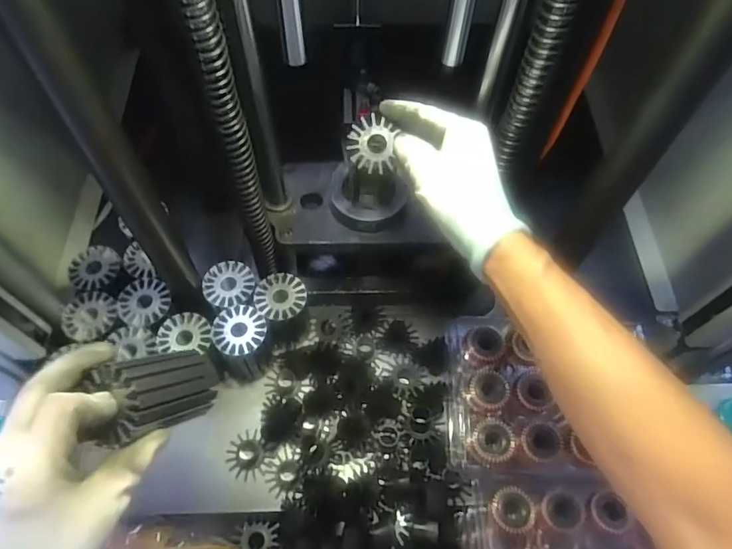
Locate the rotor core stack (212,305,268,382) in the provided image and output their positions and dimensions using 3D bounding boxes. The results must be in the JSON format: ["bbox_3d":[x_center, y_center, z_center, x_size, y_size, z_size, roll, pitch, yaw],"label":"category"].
[{"bbox_3d":[-0.127,0.078,0.550,0.055,0.079,0.063,1,61,0],"label":"rotor core stack"}]

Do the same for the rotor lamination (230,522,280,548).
[{"bbox_3d":[-0.111,0.269,0.521,0.047,0.005,0.040,1,61,-1],"label":"rotor lamination"}]

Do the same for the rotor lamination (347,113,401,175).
[{"bbox_3d":[0.006,-0.110,0.442,0.045,0.008,0.044,-1,85,7],"label":"rotor lamination"}]

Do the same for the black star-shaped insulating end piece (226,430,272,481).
[{"bbox_3d":[-0.119,0.185,0.534,0.043,0.007,0.042,41,68,19],"label":"black star-shaped insulating end piece"}]

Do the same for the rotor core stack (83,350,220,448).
[{"bbox_3d":[-0.145,0.083,0.370,0.047,0.098,0.053,33,98,16],"label":"rotor core stack"}]

